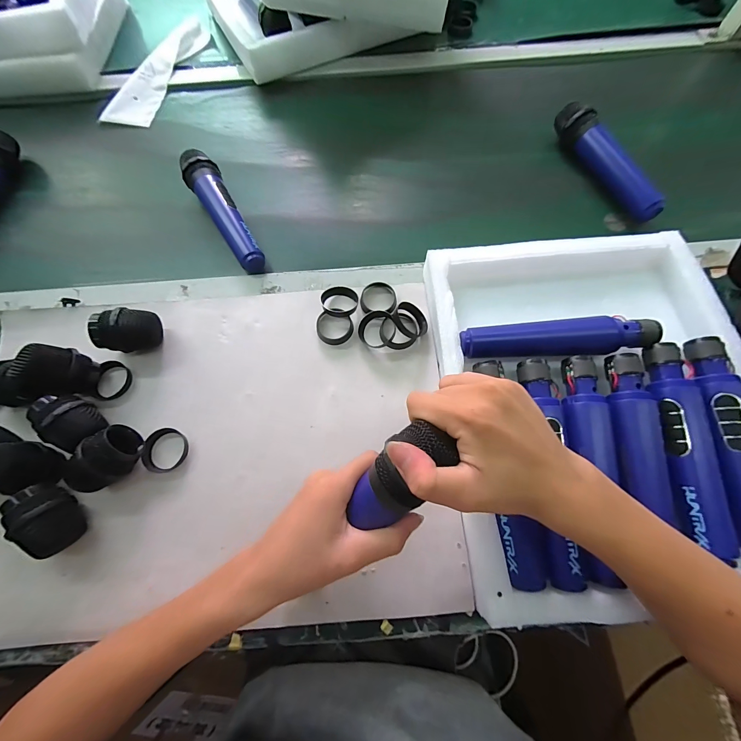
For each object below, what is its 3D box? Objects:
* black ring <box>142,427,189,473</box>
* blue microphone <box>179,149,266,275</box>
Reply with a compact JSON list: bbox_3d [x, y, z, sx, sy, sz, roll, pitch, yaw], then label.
[{"bbox_3d":[-0.213,0.083,0.337,0.041,0.009,0.044,0,69,1],"label":"black ring"},{"bbox_3d":[-0.197,-0.211,0.427,0.043,0.041,0.195,-27,71,-10],"label":"blue microphone"}]

